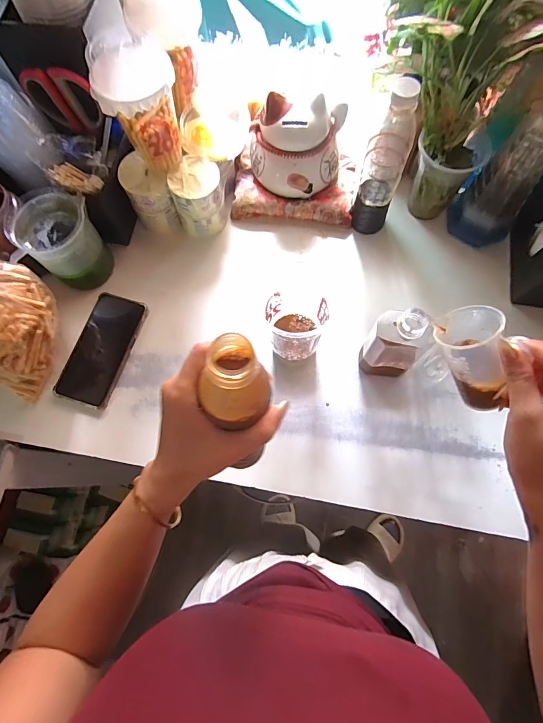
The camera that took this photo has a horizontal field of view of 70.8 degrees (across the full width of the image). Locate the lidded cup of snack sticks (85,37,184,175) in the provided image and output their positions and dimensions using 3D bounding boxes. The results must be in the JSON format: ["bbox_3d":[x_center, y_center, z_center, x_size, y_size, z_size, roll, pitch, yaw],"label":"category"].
[{"bbox_3d":[-0.159,-0.313,0.486,0.089,0.146,0.074,-21,74,-4],"label":"lidded cup of snack sticks"}]

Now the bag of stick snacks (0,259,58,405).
[{"bbox_3d":[-0.345,-0.048,0.493,0.101,0.161,0.152,18,74,6],"label":"bag of stick snacks"}]

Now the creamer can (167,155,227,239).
[{"bbox_3d":[-0.108,-0.247,0.589,0.073,0.099,0.075,0,73,1],"label":"creamer can"}]

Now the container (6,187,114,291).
[{"bbox_3d":[-0.294,-0.169,0.553,0.100,0.109,0.108,-6,73,-1],"label":"container"}]

